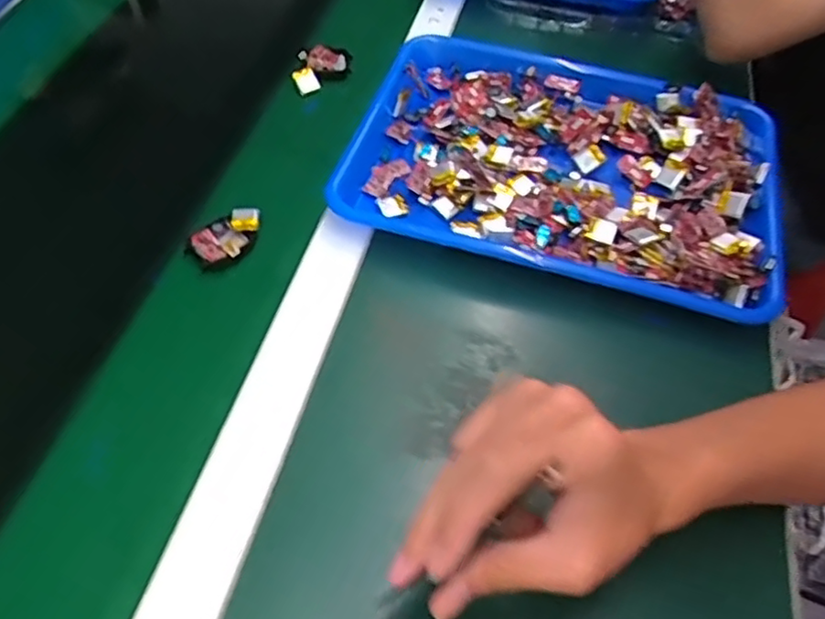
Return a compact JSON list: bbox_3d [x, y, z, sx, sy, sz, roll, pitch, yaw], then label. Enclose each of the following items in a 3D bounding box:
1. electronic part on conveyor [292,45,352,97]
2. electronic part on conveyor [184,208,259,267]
[{"bbox_3d":[-0.087,-0.230,0.625,0.050,0.022,0.054,4,53,2],"label":"electronic part on conveyor"},{"bbox_3d":[-0.139,-0.056,0.493,0.054,0.016,0.040,-36,61,-25],"label":"electronic part on conveyor"}]

